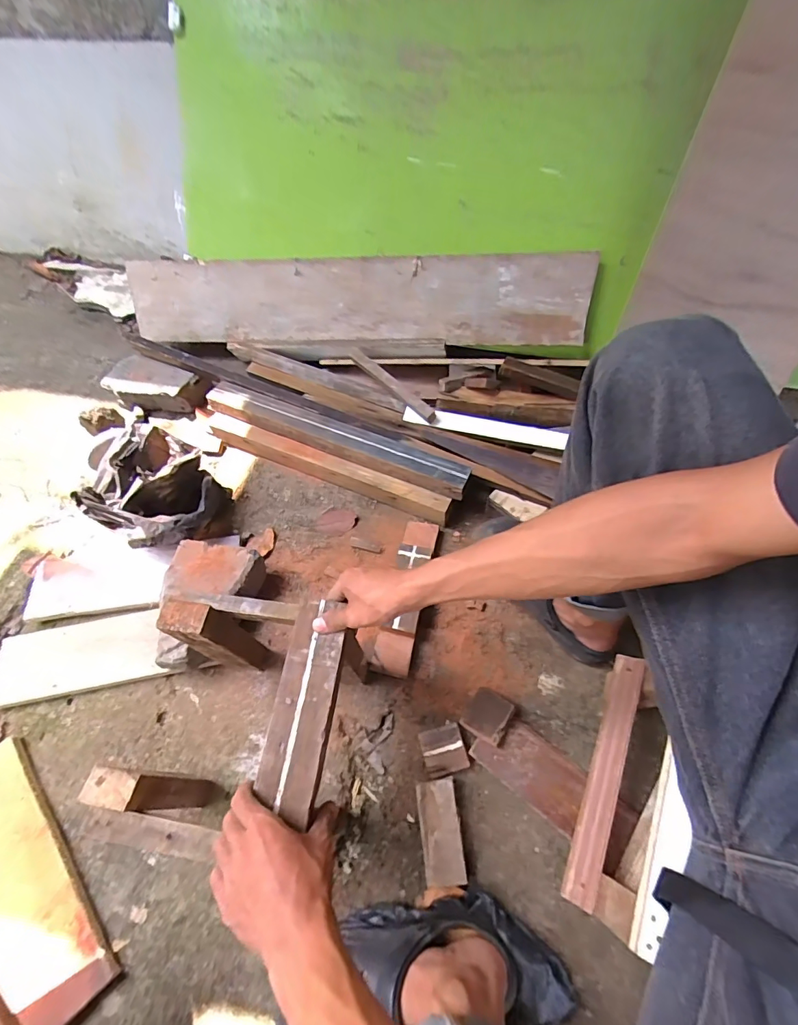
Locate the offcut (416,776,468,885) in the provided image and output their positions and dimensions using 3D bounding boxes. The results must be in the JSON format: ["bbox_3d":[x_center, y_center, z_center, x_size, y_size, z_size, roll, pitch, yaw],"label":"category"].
[{"bbox_3d":[0.056,0.432,0.616,0.054,0.031,0.117,-6,61,-2],"label":"offcut"}]

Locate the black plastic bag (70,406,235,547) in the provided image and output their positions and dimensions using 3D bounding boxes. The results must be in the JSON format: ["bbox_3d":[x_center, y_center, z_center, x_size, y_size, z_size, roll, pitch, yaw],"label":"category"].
[{"bbox_3d":[-0.419,-0.030,0.814,0.180,0.173,0.190,17,62,10],"label":"black plastic bag"}]

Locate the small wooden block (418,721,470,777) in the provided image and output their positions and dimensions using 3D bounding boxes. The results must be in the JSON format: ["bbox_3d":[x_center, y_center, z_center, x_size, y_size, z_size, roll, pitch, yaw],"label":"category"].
[{"bbox_3d":[0.066,0.349,0.664,0.062,0.027,0.062,-14,61,-7],"label":"small wooden block"}]

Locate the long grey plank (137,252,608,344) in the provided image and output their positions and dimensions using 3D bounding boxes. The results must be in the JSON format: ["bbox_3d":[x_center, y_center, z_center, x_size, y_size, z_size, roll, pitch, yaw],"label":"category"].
[{"bbox_3d":[-0.115,-0.453,0.968,0.983,0.163,0.033,4,28,9],"label":"long grey plank"}]

